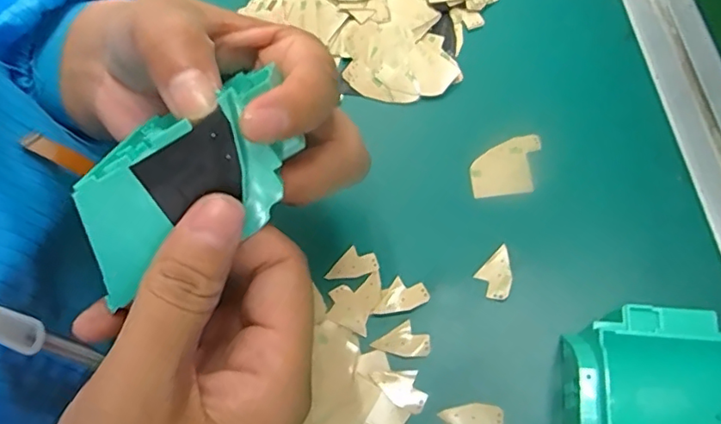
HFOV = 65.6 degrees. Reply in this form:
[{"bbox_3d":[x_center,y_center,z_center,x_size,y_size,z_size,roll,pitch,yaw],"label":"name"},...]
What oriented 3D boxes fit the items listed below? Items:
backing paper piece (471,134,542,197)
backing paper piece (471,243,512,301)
[{"bbox_3d":[0.075,-0.023,0.286,0.038,0.004,0.030,-9,66,2],"label":"backing paper piece"},{"bbox_3d":[0.066,0.030,0.264,0.023,0.004,0.018,-45,70,-8],"label":"backing paper piece"}]

